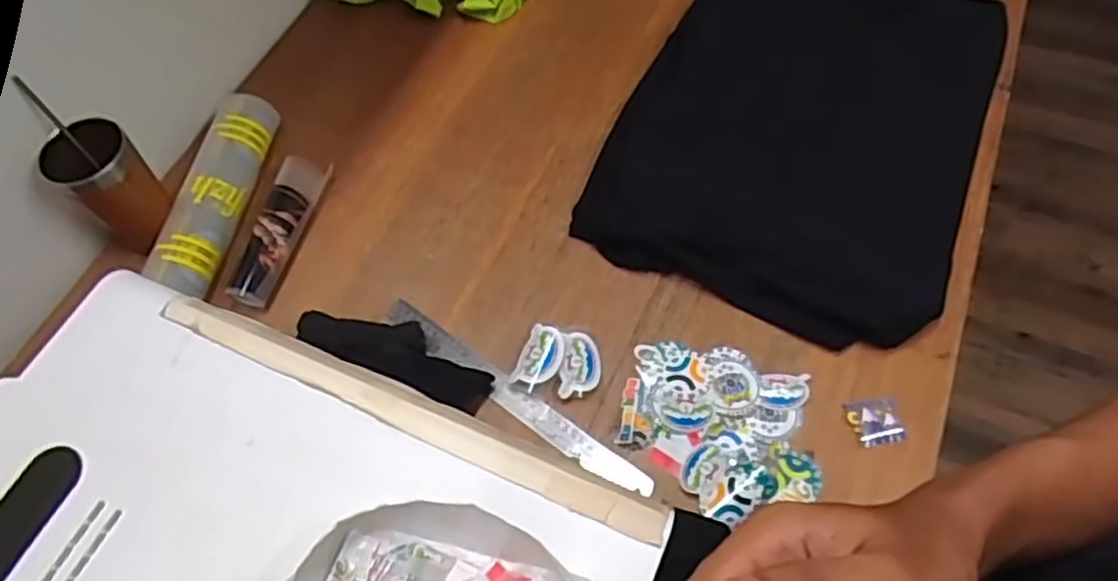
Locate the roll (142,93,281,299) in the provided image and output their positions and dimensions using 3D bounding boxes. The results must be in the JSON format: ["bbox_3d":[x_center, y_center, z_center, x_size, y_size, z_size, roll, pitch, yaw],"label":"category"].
[{"bbox_3d":[-0.377,-0.109,0.832,0.065,0.054,0.245,7,61,8],"label":"roll"}]

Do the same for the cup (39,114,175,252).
[{"bbox_3d":[-0.458,-0.106,0.785,0.065,0.140,0.075,35,68,21],"label":"cup"}]

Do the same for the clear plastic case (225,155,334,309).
[{"bbox_3d":[-0.302,-0.066,0.817,0.052,0.050,0.180,15,62,12],"label":"clear plastic case"}]

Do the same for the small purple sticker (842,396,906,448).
[{"bbox_3d":[0.299,0.124,0.715,0.049,0.005,0.043,-10,60,-1],"label":"small purple sticker"}]

